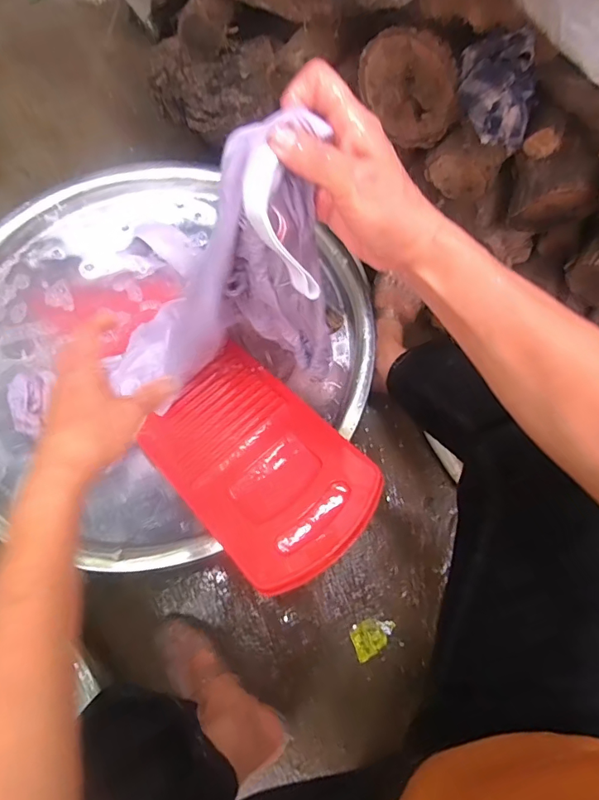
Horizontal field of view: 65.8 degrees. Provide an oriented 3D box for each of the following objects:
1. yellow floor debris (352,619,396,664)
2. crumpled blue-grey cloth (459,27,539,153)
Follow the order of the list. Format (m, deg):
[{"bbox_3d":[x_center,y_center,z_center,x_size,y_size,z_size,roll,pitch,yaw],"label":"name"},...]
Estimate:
[{"bbox_3d":[0.113,0.360,0.710,0.069,0.024,0.047,-23,73,-10],"label":"yellow floor debris"},{"bbox_3d":[0.221,-0.351,0.519,0.071,0.063,0.107,0,71,-2],"label":"crumpled blue-grey cloth"}]

